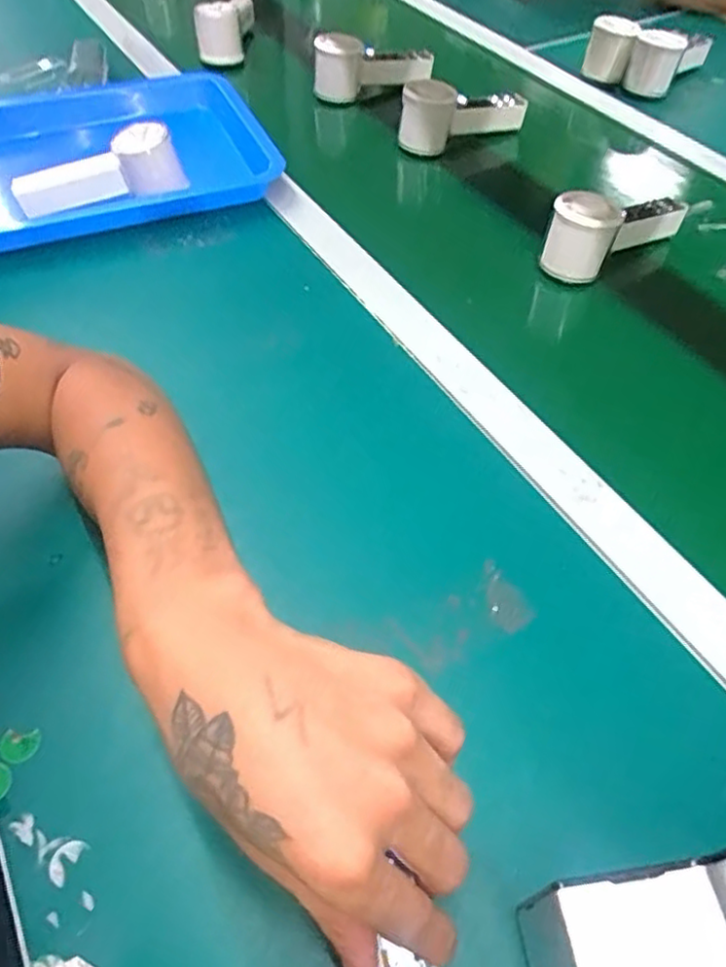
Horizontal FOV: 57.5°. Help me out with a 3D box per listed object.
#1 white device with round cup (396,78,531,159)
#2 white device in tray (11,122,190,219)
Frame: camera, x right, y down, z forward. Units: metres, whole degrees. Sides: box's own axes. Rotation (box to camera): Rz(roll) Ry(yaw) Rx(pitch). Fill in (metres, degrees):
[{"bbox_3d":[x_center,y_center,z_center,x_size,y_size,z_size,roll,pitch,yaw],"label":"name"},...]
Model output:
[{"bbox_3d":[0.110,-0.410,0.729,0.145,0.061,0.052,-25,58,-23],"label":"white device with round cup"},{"bbox_3d":[-0.243,-0.283,0.610,0.149,0.058,0.039,-15,54,-17],"label":"white device in tray"}]

